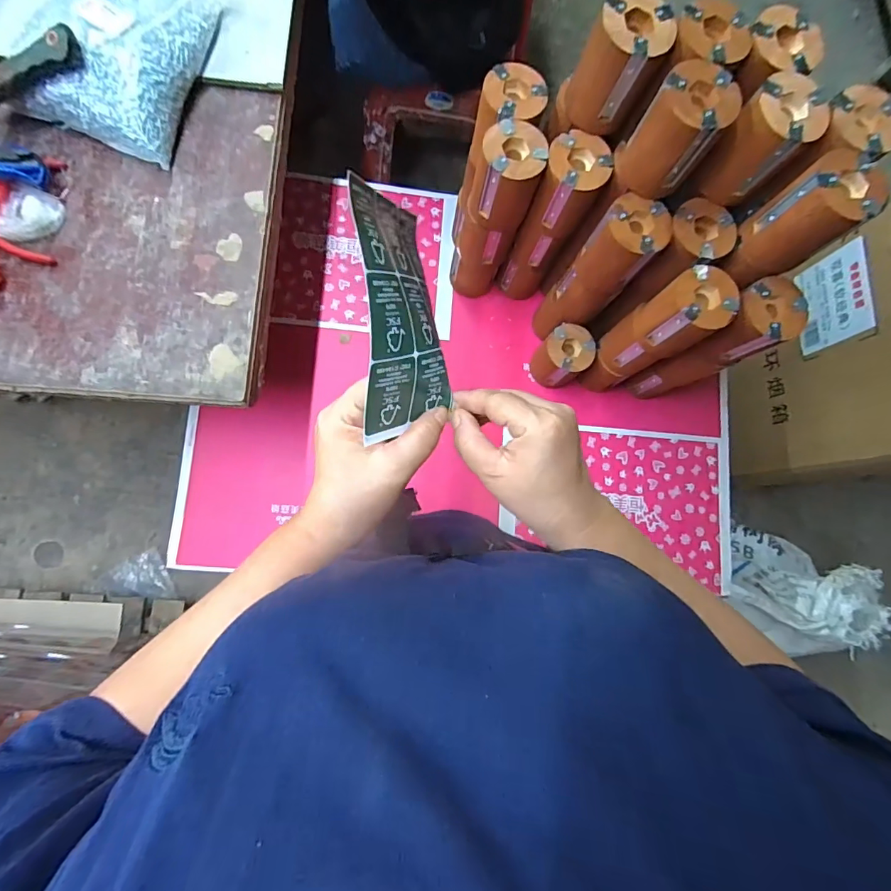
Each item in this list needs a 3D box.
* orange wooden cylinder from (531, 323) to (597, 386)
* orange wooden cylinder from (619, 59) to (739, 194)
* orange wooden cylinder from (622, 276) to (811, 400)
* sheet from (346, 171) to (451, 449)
[{"bbox_3d":[0.194,-0.147,0.769,0.078,0.090,0.073,1,82,-6],"label":"orange wooden cylinder"},{"bbox_3d":[0.247,-0.338,0.501,0.075,0.099,0.078,1,82,-6],"label":"orange wooden cylinder"},{"bbox_3d":[0.362,-0.143,0.676,0.069,0.279,0.074,11,81,-4],"label":"orange wooden cylinder"},{"bbox_3d":[-0.028,-0.074,0.261,0.022,0.066,0.127,7,112,33],"label":"sheet"}]

